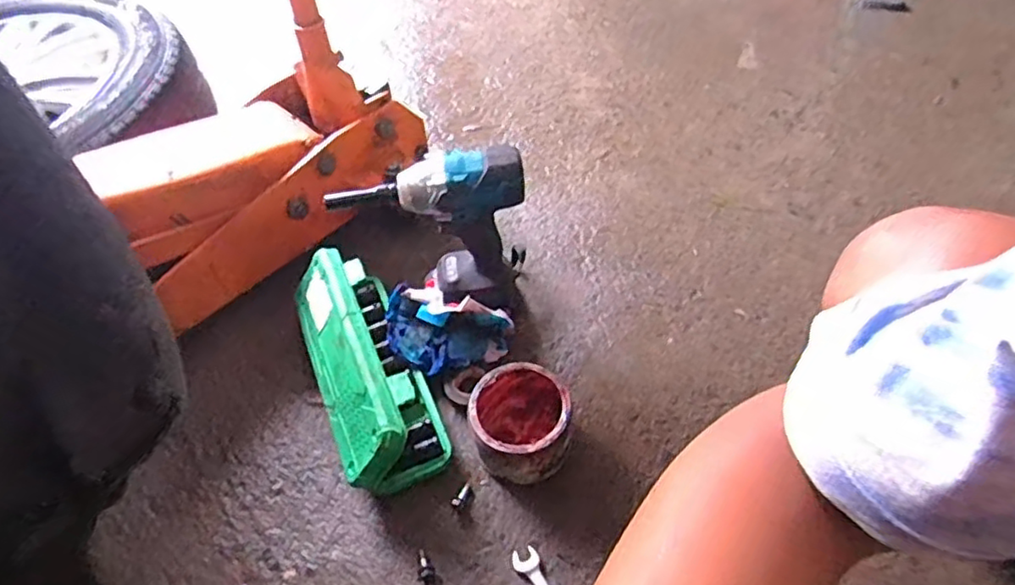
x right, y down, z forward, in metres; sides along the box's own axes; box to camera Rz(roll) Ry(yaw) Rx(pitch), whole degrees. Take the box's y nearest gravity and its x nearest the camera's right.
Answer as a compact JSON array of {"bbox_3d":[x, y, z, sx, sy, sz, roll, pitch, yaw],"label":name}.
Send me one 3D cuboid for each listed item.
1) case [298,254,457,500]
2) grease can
[{"bbox_3d":[-0.159,0.081,0.714,0.109,0.112,0.271,-20,53,-12],"label":"case"},{"bbox_3d":[0.015,0.137,0.670,0.103,0.081,0.101,-2,52,2],"label":"grease can"}]

